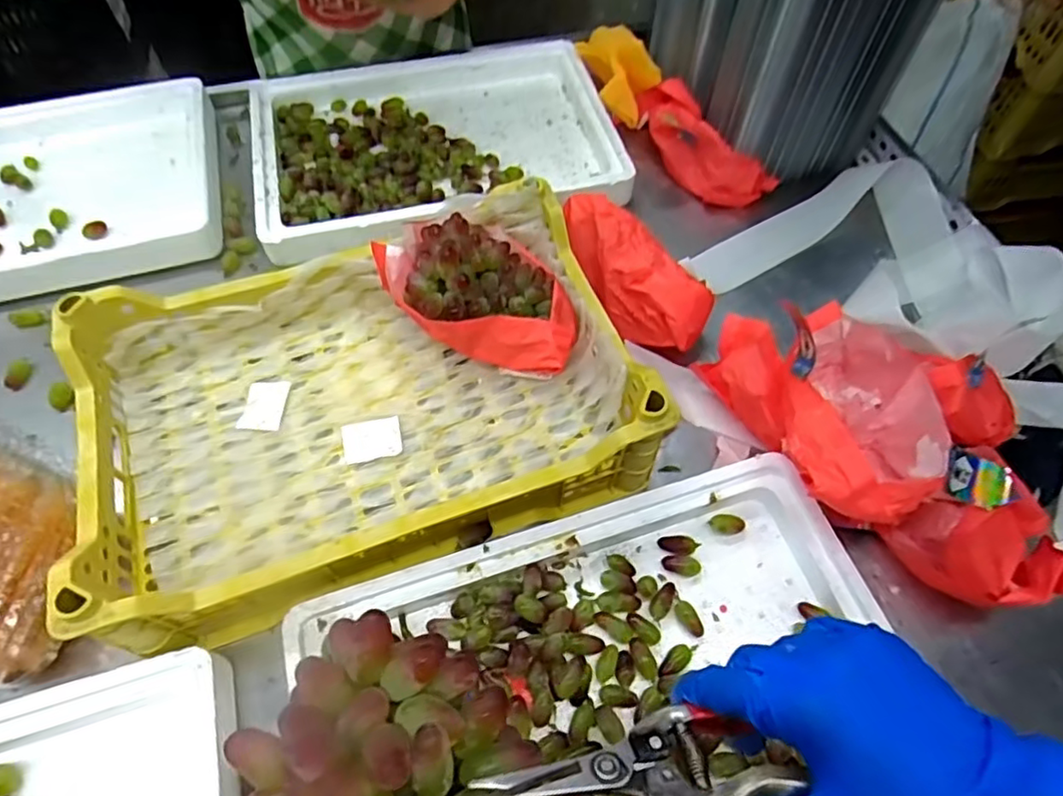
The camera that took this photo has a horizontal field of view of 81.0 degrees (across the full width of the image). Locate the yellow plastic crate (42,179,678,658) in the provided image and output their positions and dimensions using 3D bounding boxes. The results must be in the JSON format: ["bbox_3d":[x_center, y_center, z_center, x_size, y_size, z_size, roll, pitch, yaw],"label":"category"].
[{"bbox_3d":[-0.145,-0.002,0.551,0.441,0.116,0.291,-18,61,-11],"label":"yellow plastic crate"}]

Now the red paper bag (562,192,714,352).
[{"bbox_3d":[0.103,-0.136,0.658,0.092,0.064,0.202,-36,66,-20],"label":"red paper bag"}]

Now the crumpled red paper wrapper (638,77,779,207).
[{"bbox_3d":[0.210,-0.328,0.797,0.081,0.065,0.219,-38,66,-21],"label":"crumpled red paper wrapper"}]

